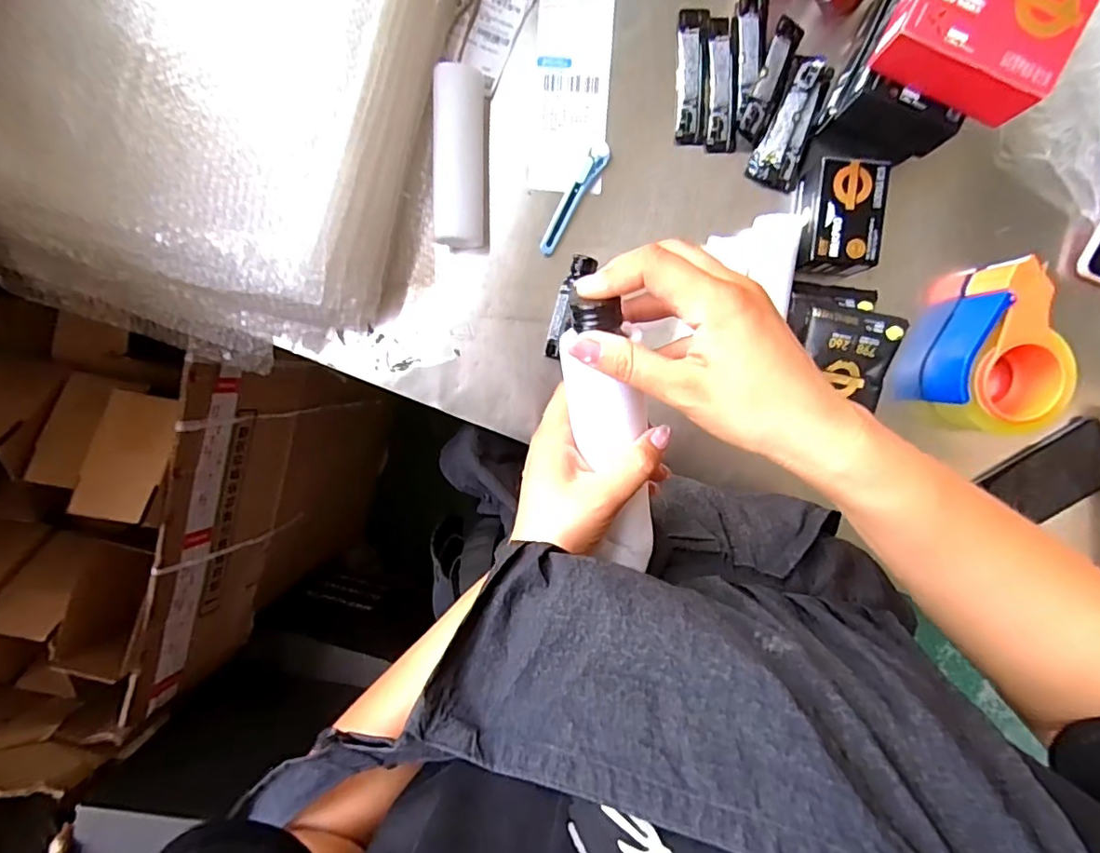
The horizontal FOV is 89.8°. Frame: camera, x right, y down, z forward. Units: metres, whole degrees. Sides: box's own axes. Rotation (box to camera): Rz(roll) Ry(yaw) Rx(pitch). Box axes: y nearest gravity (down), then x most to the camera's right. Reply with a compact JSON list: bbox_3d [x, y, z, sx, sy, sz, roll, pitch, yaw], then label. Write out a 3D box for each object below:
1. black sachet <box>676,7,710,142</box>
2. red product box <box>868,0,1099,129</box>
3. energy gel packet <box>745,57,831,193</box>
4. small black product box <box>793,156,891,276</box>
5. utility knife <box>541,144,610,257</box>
[{"bbox_3d":[0.147,-0.359,0.566,0.031,0.006,0.130,0,95,1],"label":"black sachet"},{"bbox_3d":[0.345,-0.334,0.434,0.125,0.052,0.143,23,95,-1],"label":"red product box"},{"bbox_3d":[0.249,-0.313,0.566,0.047,0.010,0.128,20,95,-1],"label":"energy gel packet"},{"bbox_3d":[0.286,-0.206,0.554,0.068,0.058,0.105,7,95,0],"label":"small black product box"},{"bbox_3d":[0.024,-0.238,0.579,0.021,0.009,0.125,32,94,-2],"label":"utility knife"}]

